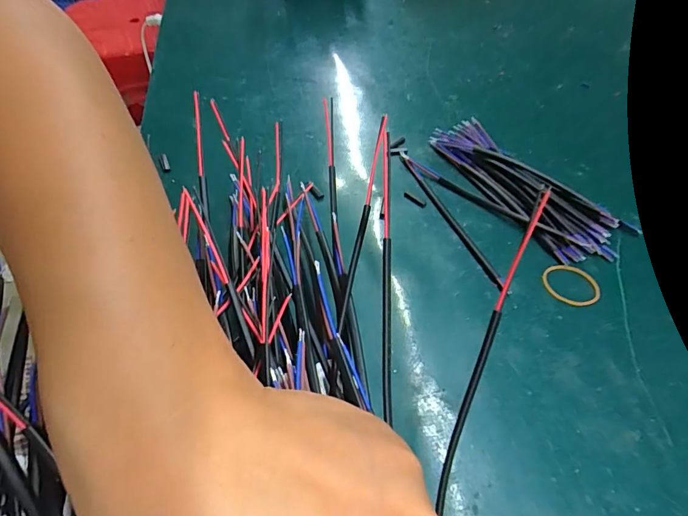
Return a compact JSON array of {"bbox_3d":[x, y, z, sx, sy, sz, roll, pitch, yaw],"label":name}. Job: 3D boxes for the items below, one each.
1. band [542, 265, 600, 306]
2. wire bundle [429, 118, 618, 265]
[{"bbox_3d":[0.147,0.016,0.272,0.036,0.004,0.030,2,52,-3],"label":"band"},{"bbox_3d":[0.130,-0.053,0.318,0.063,0.014,0.151,-32,61,-25],"label":"wire bundle"}]

